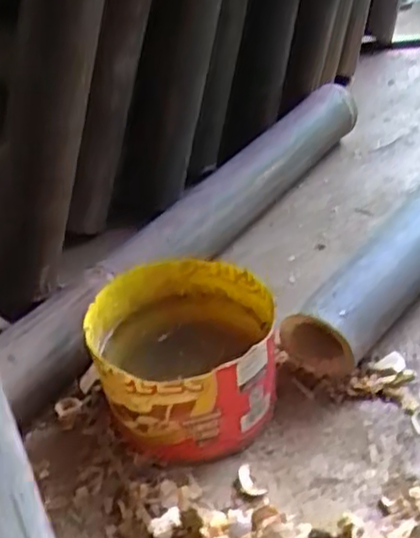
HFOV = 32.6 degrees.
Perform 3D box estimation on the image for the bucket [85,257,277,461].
[{"bbox_3d":[-0.020,0.077,0.620,0.148,0.102,0.147,-5,37,4],"label":"bucket"}]

